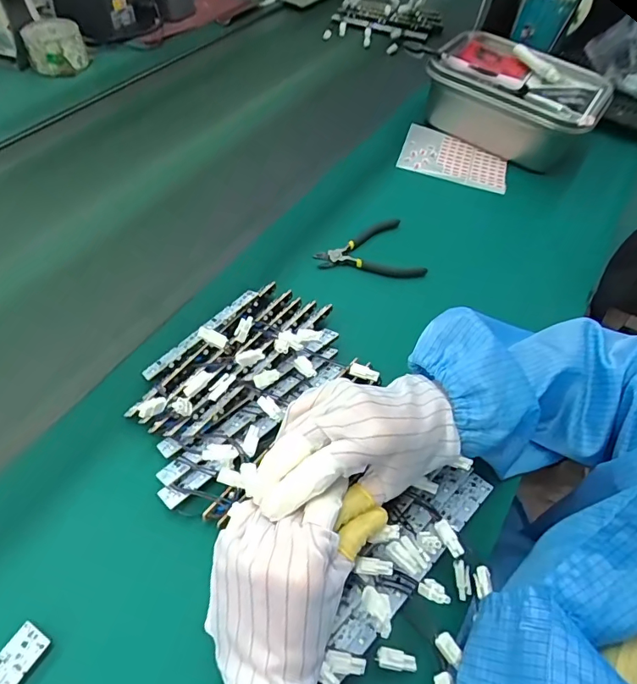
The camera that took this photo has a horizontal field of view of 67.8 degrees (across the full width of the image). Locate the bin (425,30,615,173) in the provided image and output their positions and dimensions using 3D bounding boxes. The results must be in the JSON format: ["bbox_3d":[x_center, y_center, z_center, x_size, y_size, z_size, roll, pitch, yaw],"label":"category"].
[{"bbox_3d":[0.284,-0.351,0.697,0.234,0.099,0.166,29,57,16],"label":"bin"}]

